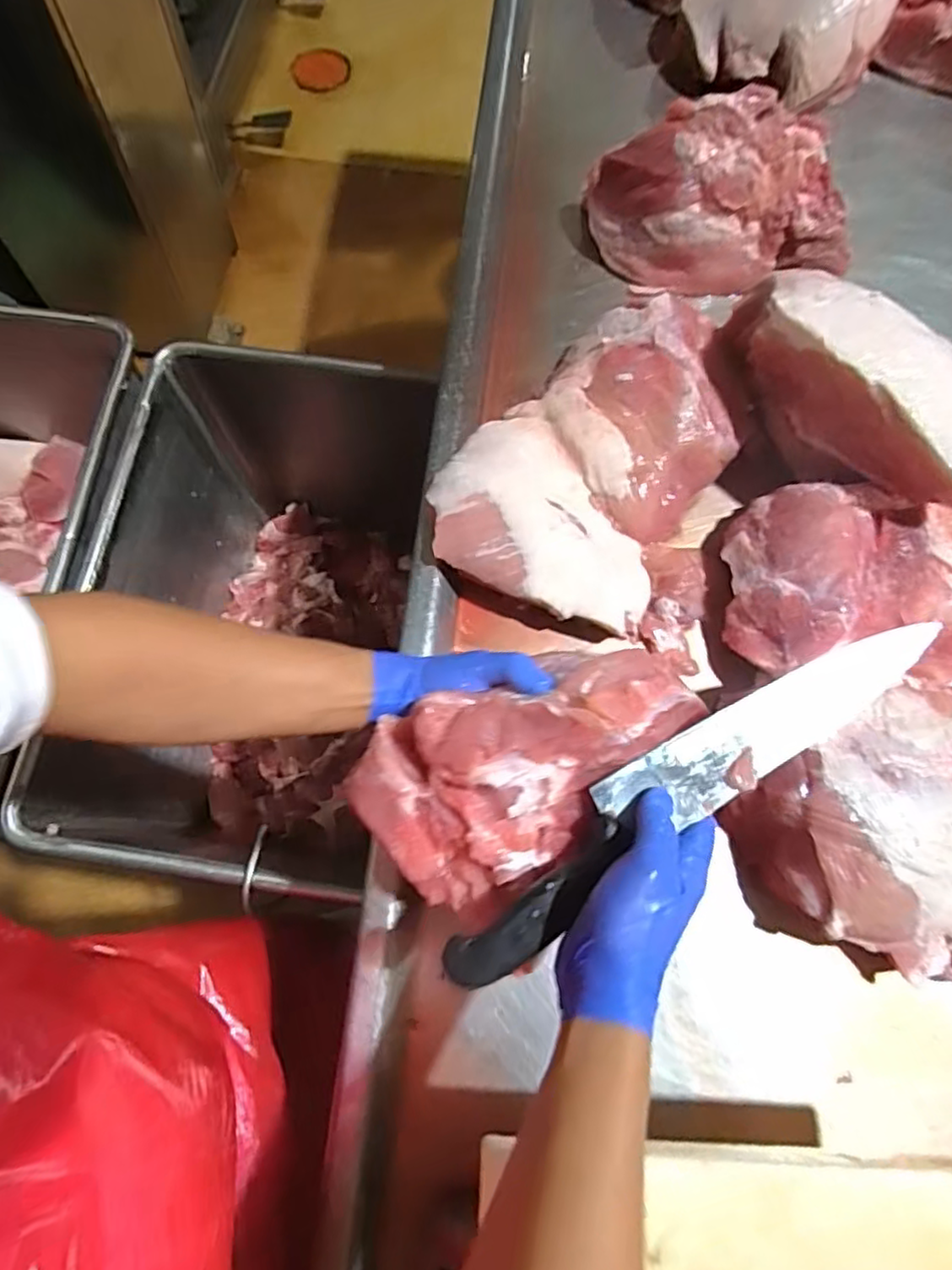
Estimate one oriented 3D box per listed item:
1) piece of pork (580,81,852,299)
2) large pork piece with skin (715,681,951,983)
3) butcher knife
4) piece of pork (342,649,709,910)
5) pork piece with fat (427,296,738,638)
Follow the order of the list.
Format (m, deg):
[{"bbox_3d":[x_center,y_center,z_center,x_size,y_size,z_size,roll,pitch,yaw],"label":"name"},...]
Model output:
[{"bbox_3d":[0.238,-0.442,0.644,0.219,0.103,0.182,-19,74,-6],"label":"piece of pork"},{"bbox_3d":[0.350,0.147,0.482,0.305,0.088,0.204,7,73,1],"label":"large pork piece with skin"},{"bbox_3d":[0.130,0.091,0.401,0.352,0.025,0.055,-34,76,-8],"label":"butcher knife"},{"bbox_3d":[0.034,0.083,0.413,0.223,0.069,0.122,-23,74,-8],"label":"piece of pork"},{"bbox_3d":[0.105,-0.157,0.573,0.198,0.073,0.298,30,75,8],"label":"pork piece with fat"}]

